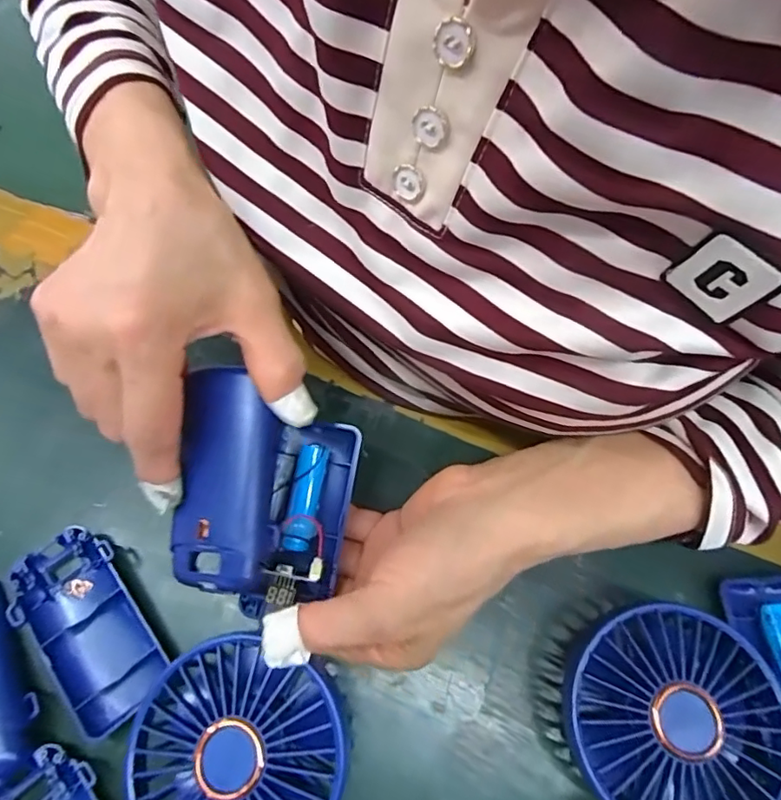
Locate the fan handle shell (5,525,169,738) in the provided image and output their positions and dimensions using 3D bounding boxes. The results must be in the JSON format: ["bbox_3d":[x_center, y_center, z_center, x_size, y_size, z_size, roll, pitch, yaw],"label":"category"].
[{"bbox_3d":[-0.145,0.107,0.261,0.047,0.015,0.089,-39,73,-12],"label":"fan handle shell"}]

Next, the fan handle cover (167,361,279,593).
[{"bbox_3d":[-0.069,0.032,0.224,0.041,0.011,0.089,1,86,-1],"label":"fan handle cover"}]

